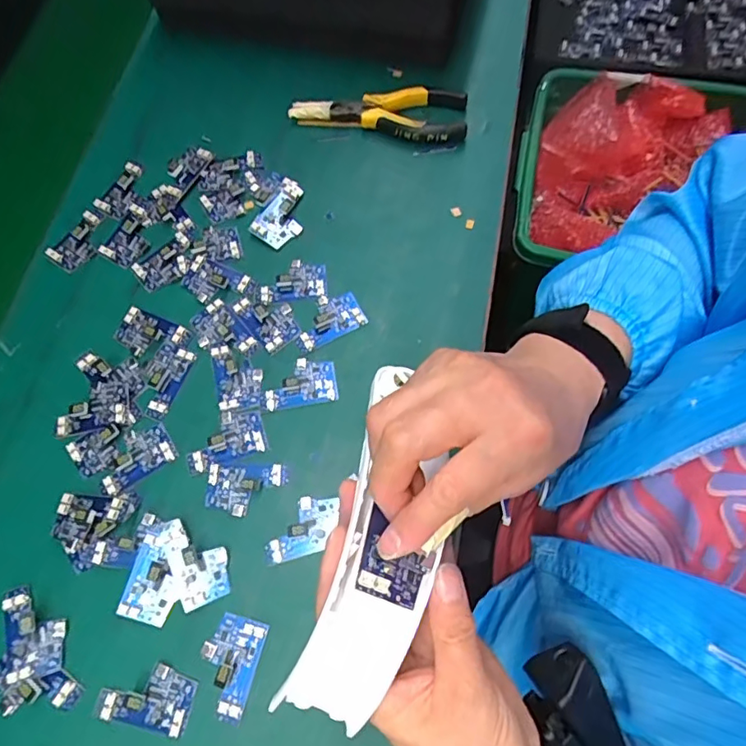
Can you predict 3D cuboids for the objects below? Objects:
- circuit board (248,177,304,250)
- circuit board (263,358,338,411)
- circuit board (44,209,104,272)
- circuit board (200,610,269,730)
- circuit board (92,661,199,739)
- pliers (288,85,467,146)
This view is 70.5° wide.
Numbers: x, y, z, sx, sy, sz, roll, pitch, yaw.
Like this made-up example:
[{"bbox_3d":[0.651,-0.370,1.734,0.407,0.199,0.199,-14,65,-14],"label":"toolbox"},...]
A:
[{"bbox_3d":[-0.077,-0.140,0.459,0.038,0.006,0.064,26,73,11],"label":"circuit board"},{"bbox_3d":[-0.056,0.006,0.401,0.055,0.010,0.036,-10,69,-2],"label":"circuit board"},{"bbox_3d":[-0.253,-0.115,0.457,0.035,0.004,0.057,33,74,13],"label":"circuit board"},{"bbox_3d":[-0.093,0.185,0.334,0.036,0.011,0.058,13,71,7],"label":"circuit board"},{"bbox_3d":[-0.143,0.203,0.332,0.059,0.004,0.036,10,70,6],"label":"circuit board"},{"bbox_3d":[0.007,-0.247,0.489,0.160,0.020,0.054,15,71,8],"label":"pliers"}]

